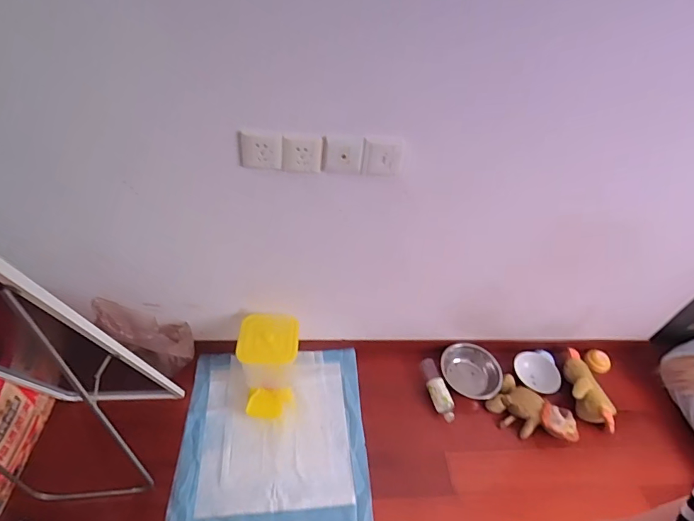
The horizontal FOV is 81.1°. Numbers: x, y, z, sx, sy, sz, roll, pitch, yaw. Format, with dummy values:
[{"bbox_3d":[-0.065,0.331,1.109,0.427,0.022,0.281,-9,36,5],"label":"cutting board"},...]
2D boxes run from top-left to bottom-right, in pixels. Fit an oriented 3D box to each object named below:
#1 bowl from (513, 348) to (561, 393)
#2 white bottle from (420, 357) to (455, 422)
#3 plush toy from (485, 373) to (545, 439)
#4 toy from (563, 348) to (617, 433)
[{"bbox_3d":[0.707,0.411,1.498,0.192,0.068,0.152,-6,68,-5],"label":"bowl"},{"bbox_3d":[0.314,0.454,1.425,0.066,0.077,0.230,-6,47,-13],"label":"white bottle"},{"bbox_3d":[0.582,0.494,1.398,0.167,0.078,0.163,28,51,22],"label":"plush toy"},{"bbox_3d":[0.857,0.448,1.455,0.142,0.096,0.298,9,31,5],"label":"toy"}]

